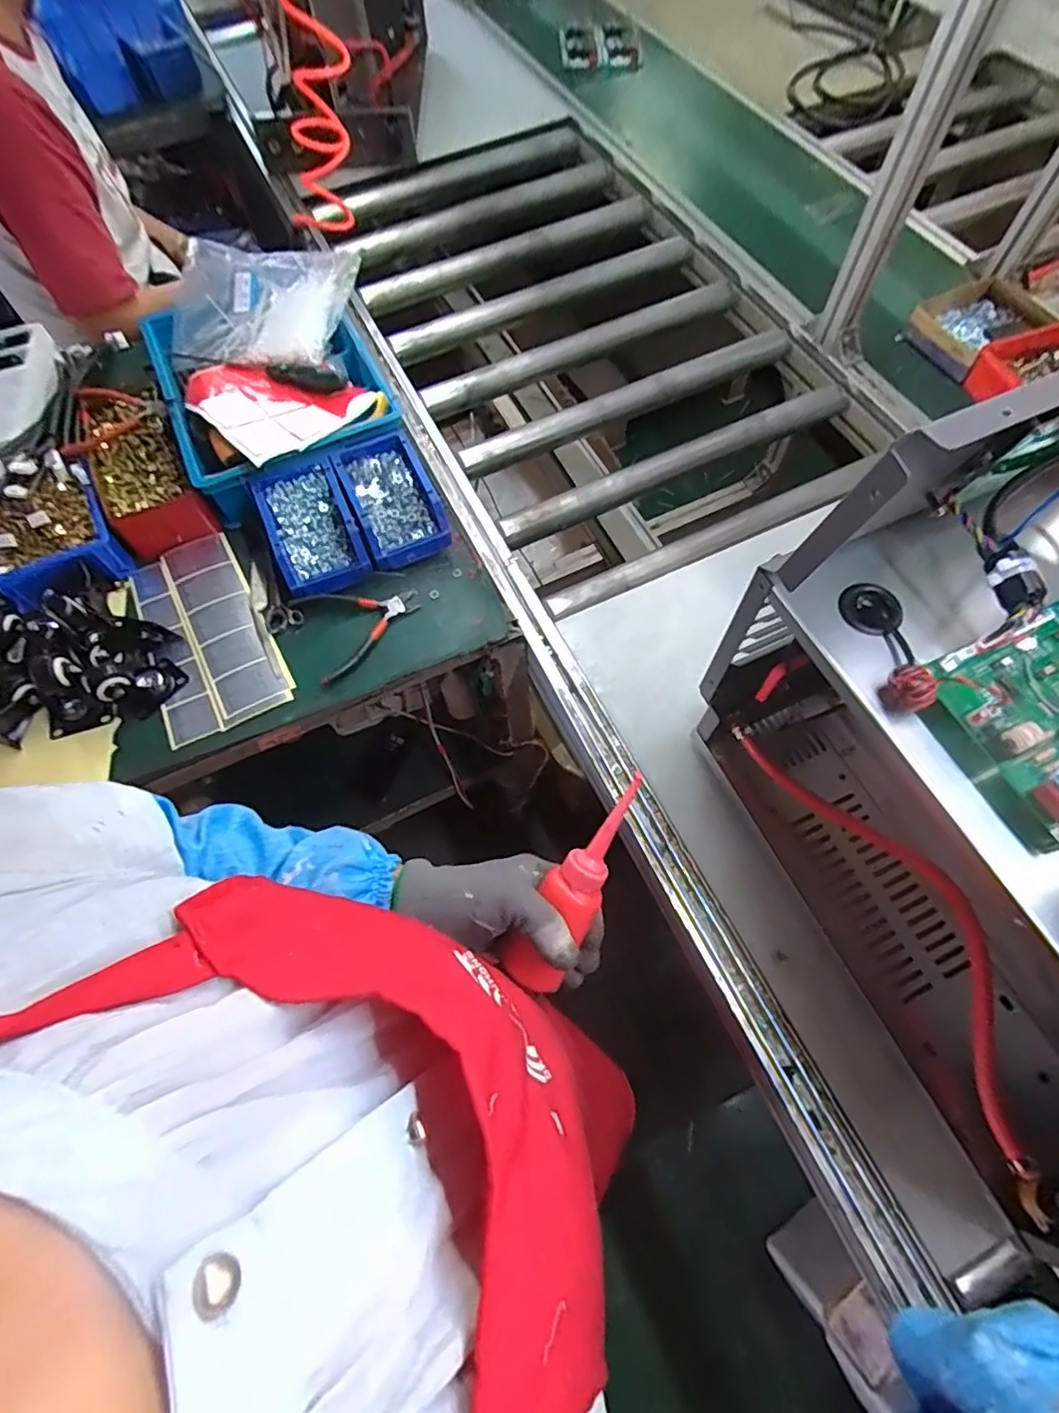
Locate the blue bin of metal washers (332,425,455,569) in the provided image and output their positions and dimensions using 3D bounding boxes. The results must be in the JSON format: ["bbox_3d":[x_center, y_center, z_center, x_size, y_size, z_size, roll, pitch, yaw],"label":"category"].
[{"bbox_3d":[-0.180,-0.268,0.799,0.106,0.066,0.160,-21,67,-8],"label":"blue bin of metal washers"}]

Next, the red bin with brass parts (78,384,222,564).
[{"bbox_3d":[-0.534,-0.327,0.837,0.115,0.069,0.248,-30,68,-11],"label":"red bin with brass parts"}]

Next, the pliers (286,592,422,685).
[{"bbox_3d":[-0.206,-0.107,0.752,0.143,0.018,0.120,-27,67,-10],"label":"pliers"}]

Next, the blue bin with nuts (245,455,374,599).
[{"bbox_3d":[-0.277,-0.225,0.781,0.106,0.066,0.161,-25,67,-9],"label":"blue bin with nuts"}]

